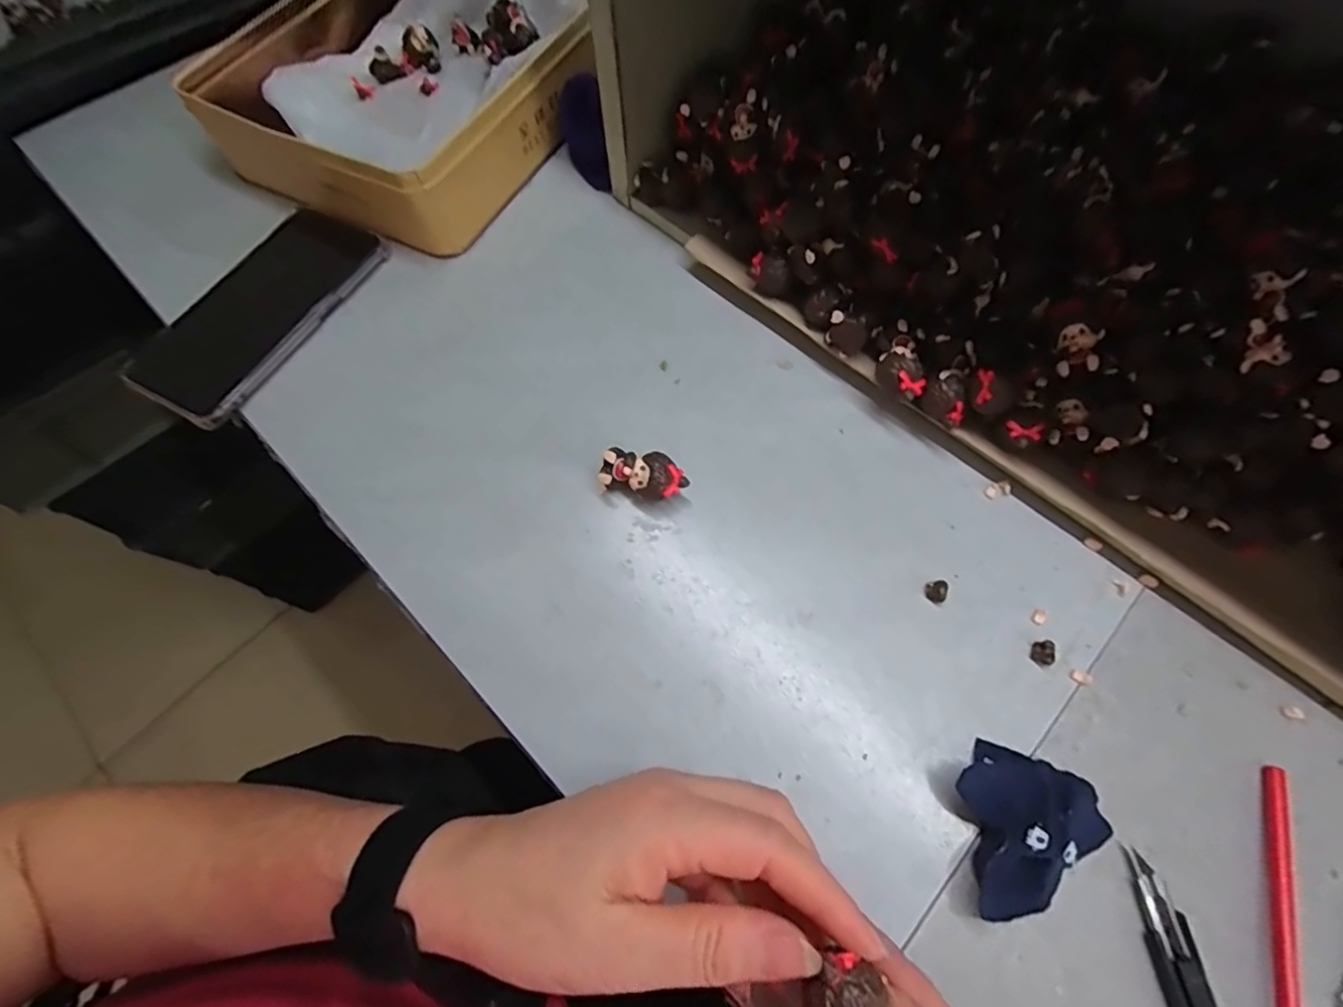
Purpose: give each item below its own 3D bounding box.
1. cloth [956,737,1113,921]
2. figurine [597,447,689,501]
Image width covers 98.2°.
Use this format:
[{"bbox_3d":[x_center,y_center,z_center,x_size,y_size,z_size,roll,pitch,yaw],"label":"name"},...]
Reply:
[{"bbox_3d":[0.143,0.132,0.242,0.067,0.014,0.054,-34,68,-14],"label":"cloth"},{"bbox_3d":[-0.014,-0.014,0.305,0.045,0.026,0.021,13,66,8],"label":"figurine"}]

